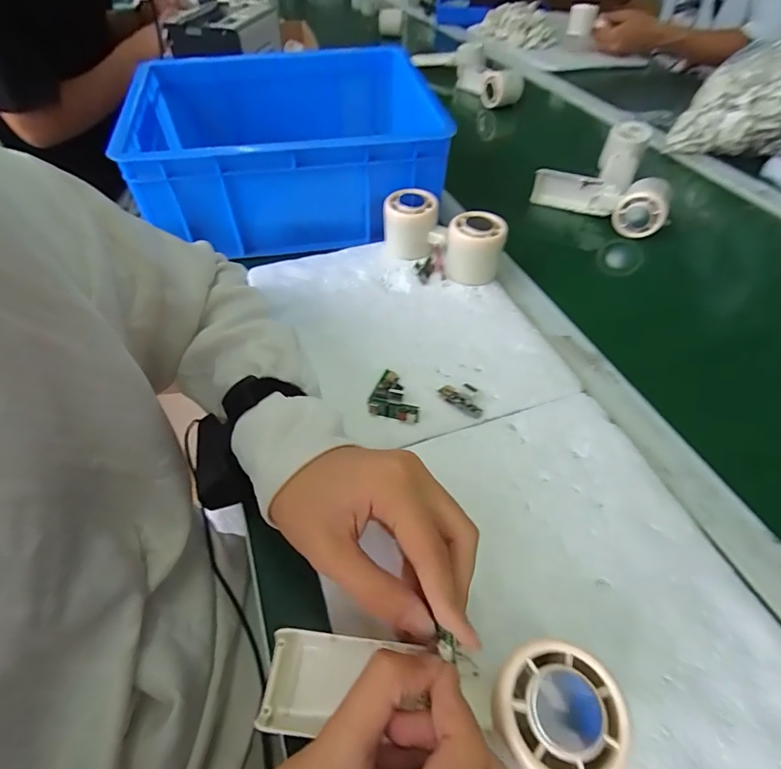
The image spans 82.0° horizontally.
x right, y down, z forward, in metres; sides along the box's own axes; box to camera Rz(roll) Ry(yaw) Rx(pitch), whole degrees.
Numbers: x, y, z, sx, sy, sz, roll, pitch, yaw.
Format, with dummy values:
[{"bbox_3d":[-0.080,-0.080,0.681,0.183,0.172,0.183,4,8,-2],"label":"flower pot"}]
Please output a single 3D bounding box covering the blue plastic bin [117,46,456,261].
[{"bbox_3d":[-0.123,-0.292,0.554,0.334,0.125,0.260,-8,50,-8],"label":"blue plastic bin"}]

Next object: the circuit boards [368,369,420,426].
[{"bbox_3d":[0.007,0.009,0.366,0.040,0.011,0.043,13,51,12],"label":"circuit boards"}]

